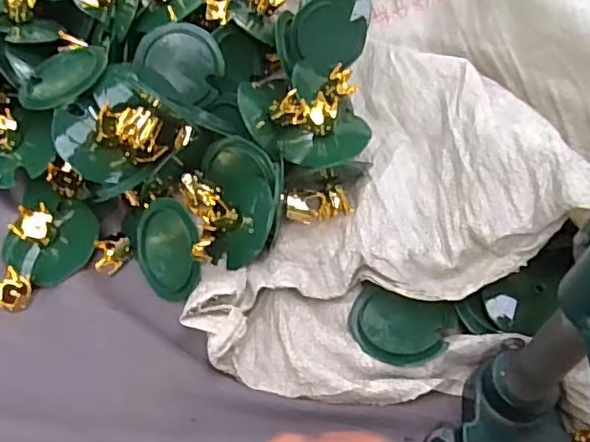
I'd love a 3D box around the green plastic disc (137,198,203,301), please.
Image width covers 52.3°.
[{"bbox_3d":[-0.097,0.021,0.450,0.065,0.011,0.072,3,91,41],"label":"green plastic disc"}]

